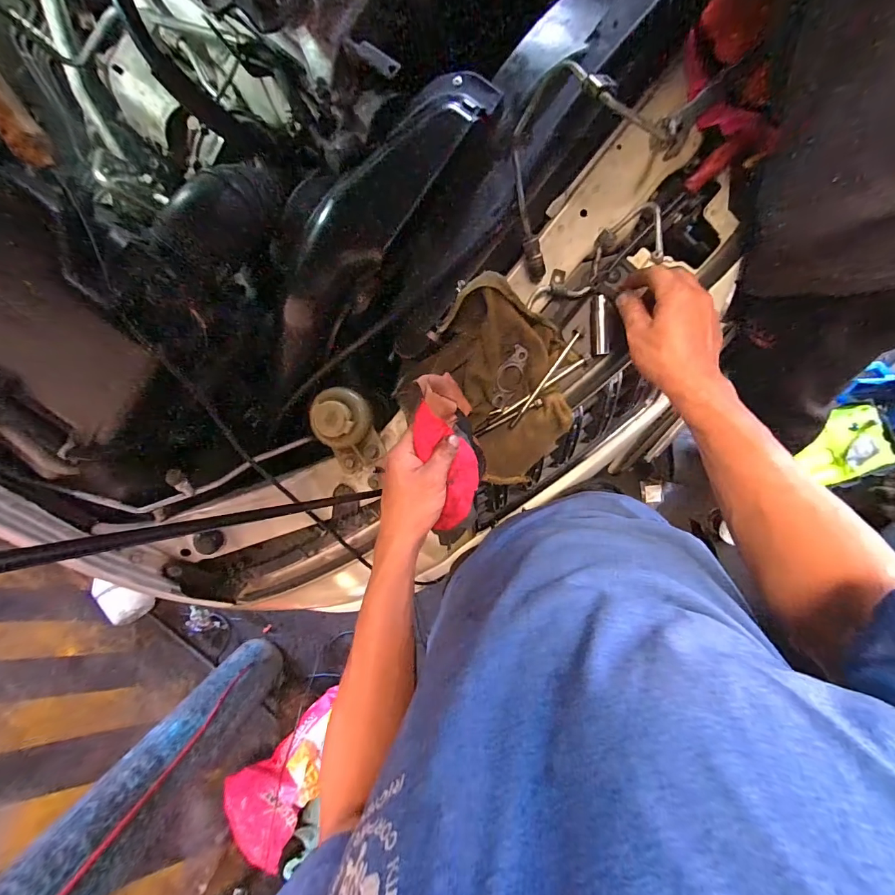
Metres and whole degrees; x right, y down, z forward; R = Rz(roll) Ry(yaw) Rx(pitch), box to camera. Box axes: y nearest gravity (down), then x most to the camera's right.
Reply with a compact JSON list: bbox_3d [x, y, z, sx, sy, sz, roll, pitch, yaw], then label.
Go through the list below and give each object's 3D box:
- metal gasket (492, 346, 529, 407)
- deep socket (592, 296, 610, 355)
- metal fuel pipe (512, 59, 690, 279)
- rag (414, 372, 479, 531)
[{"bbox_3d":[0.073,-0.079,0.476,0.037,0.007,0.071,21,107,-31],"label":"metal gasket"},{"bbox_3d":[0.173,-0.137,0.461,0.016,0.016,0.064,-4,95,7],"label":"deep socket"},{"bbox_3d":[0.130,-0.290,0.383,0.213,0.103,0.118,-42,90,9],"label":"metal fuel pipe"},{"bbox_3d":[0.001,0.002,0.429,0.051,0.081,0.153,-10,100,8],"label":"rag"}]

